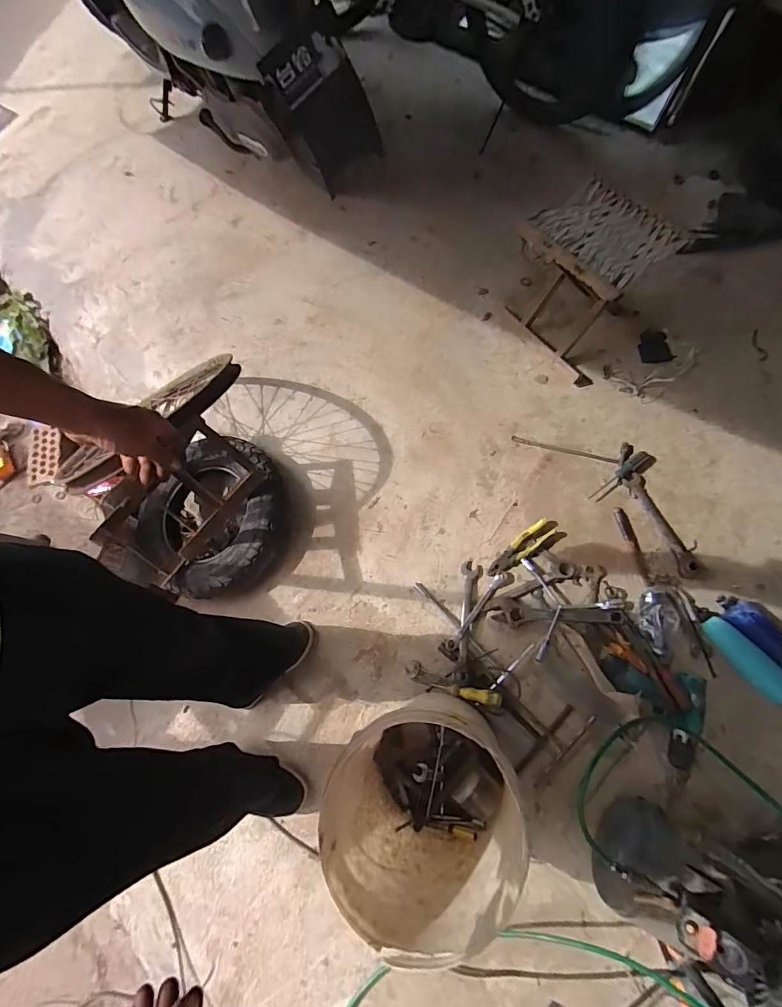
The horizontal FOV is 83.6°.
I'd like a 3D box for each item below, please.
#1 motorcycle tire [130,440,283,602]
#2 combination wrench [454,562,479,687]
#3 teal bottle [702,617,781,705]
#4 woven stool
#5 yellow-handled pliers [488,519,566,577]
[{"bbox_3d":[-0.465,0.026,1.144,0.357,0.109,0.393,39,83,18],"label":"motorcycle tire"},{"bbox_3d":[0.172,0.273,1.026,0.038,0.022,0.274,8,69,8],"label":"combination wrench"},{"bbox_3d":[0.772,0.336,0.953,0.063,0.051,0.201,-32,69,-8],"label":"teal bottle"},{"bbox_3d":[0.529,-0.579,1.178,0.271,0.313,0.329,-35,69,-9],"label":"woven stool"},{"bbox_3d":[0.325,0.106,1.071,0.210,0.019,0.063,-30,69,-8],"label":"yellow-handled pliers"}]

